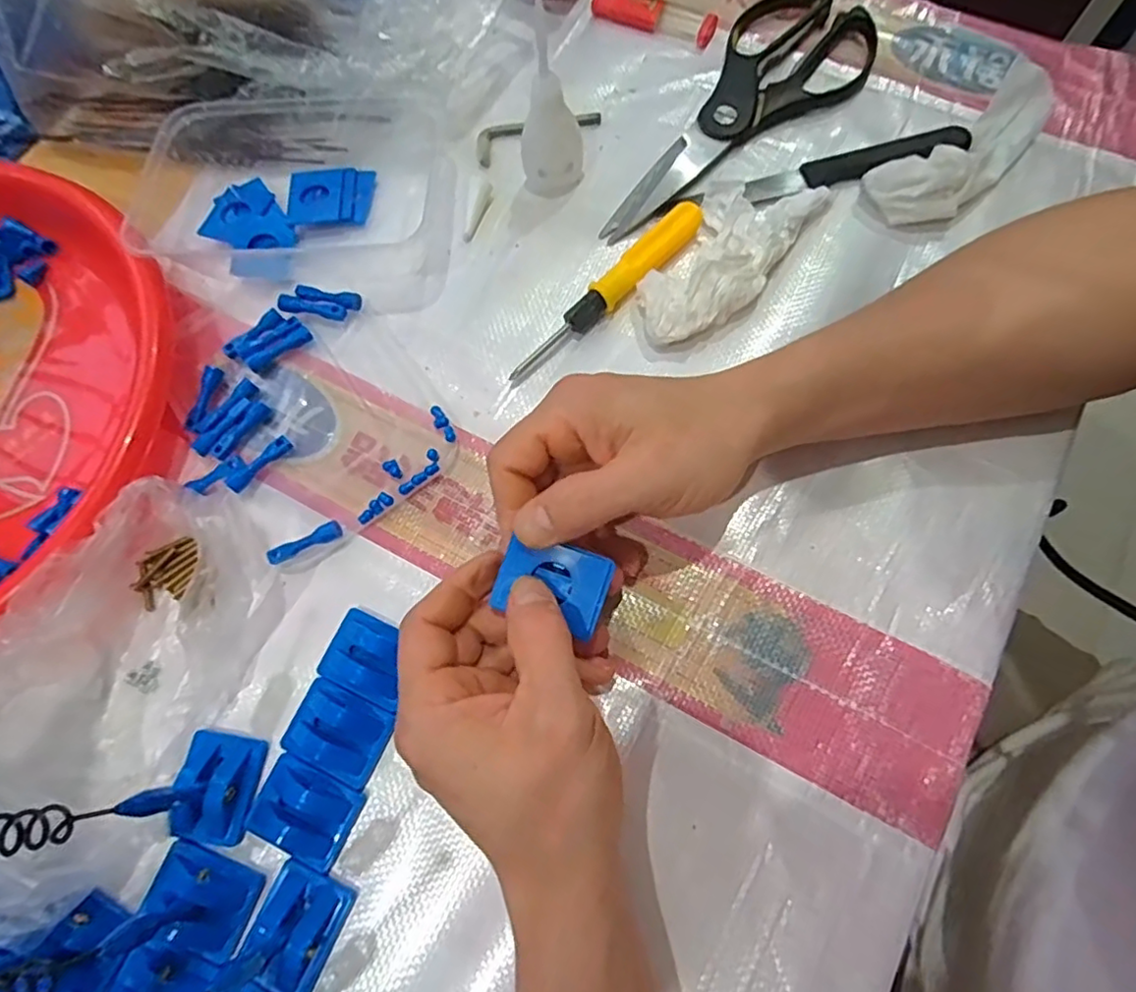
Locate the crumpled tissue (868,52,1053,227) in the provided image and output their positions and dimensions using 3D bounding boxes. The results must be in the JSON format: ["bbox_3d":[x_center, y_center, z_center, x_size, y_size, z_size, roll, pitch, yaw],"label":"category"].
[{"bbox_3d":[0.229,-0.197,0.348,0.124,0.026,0.046,-36,74,-9],"label":"crumpled tissue"}]

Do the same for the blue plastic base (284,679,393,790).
[{"bbox_3d":[-0.104,0.106,0.277,0.043,0.009,0.033,24,75,10],"label":"blue plastic base"}]

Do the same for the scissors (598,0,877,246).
[{"bbox_3d":[0.112,-0.227,0.369,0.086,0.013,0.219,29,75,11],"label":"scissors"}]

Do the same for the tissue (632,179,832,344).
[{"bbox_3d":[0.085,-0.133,0.332,0.055,0.029,0.123,32,76,12],"label":"tissue"}]

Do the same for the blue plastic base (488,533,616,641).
[{"bbox_3d":[-0.006,0.035,0.247,0.043,0.005,0.032,19,74,8],"label":"blue plastic base"}]

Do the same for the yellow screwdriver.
[{"bbox_3d":[0.022,-0.111,0.337,0.016,0.021,0.136,43,78,14],"label":"yellow screwdriver"}]

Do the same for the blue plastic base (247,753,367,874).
[{"bbox_3d":[-0.115,0.137,0.266,0.043,0.008,0.034,23,74,9],"label":"blue plastic base"}]

